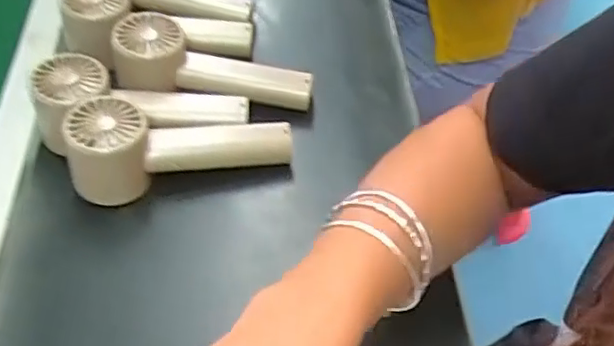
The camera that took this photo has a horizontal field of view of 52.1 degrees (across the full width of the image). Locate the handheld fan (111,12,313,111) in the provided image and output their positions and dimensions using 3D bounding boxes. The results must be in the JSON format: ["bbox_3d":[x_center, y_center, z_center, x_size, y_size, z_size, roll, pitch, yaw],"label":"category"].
[{"bbox_3d":[-0.076,-0.085,0.513,0.162,0.044,0.052,13,52,-6],"label":"handheld fan"}]

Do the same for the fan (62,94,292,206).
[{"bbox_3d":[-0.093,-0.020,0.466,0.157,0.058,0.051,-4,50,-18],"label":"fan"}]

